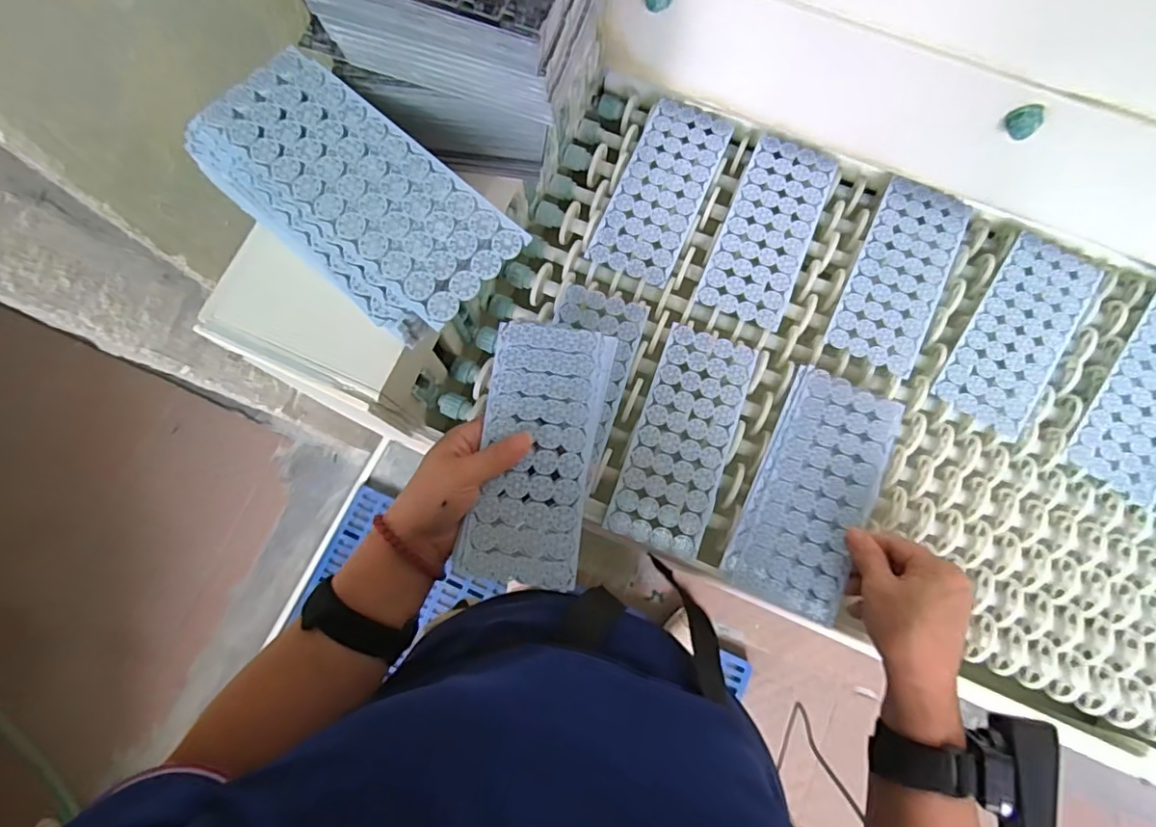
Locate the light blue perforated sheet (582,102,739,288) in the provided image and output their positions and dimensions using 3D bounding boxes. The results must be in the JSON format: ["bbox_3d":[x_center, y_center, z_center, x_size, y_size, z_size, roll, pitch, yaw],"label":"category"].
[{"bbox_3d":[0.082,-0.218,0.556,0.082,0.009,0.192,23,78,6],"label":"light blue perforated sheet"}]

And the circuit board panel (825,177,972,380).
[{"bbox_3d":[0.301,-0.132,0.532,0.080,0.006,0.191,25,78,6],"label":"circuit board panel"}]

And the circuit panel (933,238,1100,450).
[{"bbox_3d":[0.405,-0.075,0.521,0.084,0.007,0.195,33,79,8],"label":"circuit panel"}]

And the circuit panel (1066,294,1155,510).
[{"bbox_3d":[0.518,-0.019,0.511,0.083,0.012,0.206,37,79,9],"label":"circuit panel"}]

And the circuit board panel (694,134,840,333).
[{"bbox_3d":[0.182,-0.177,0.543,0.081,0.006,0.192,22,78,6],"label":"circuit board panel"}]

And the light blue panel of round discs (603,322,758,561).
[{"bbox_3d":[0.092,0.021,0.498,0.080,0.012,0.192,19,77,5],"label":"light blue panel of round discs"}]

